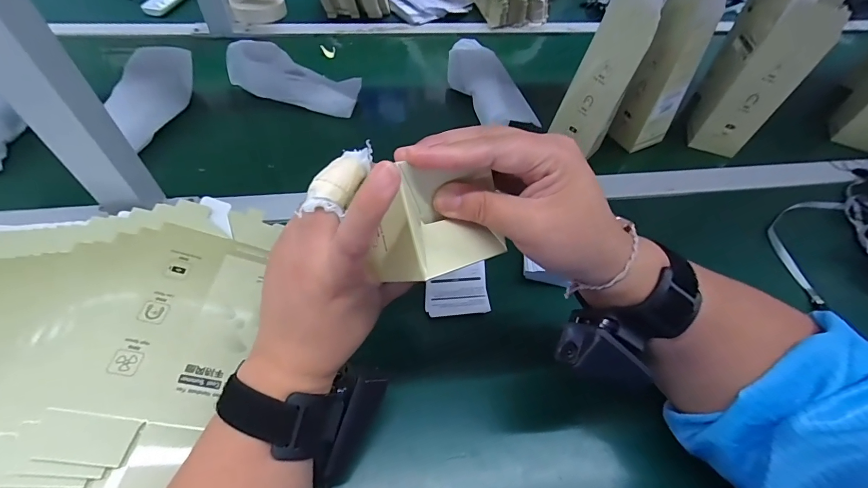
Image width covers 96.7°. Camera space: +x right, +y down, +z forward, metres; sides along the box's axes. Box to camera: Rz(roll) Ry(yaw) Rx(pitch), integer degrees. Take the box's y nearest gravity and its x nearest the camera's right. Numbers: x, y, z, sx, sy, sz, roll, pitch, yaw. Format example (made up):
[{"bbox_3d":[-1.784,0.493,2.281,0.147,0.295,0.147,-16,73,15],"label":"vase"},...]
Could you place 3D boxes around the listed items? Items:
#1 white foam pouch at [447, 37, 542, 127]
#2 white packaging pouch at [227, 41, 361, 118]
[{"bbox_3d":[0.075,-0.238,0.581,0.071,0.060,0.192,-19,57,-17],"label":"white foam pouch"},{"bbox_3d":[-0.204,-0.241,0.551,0.193,0.059,0.055,14,54,6],"label":"white packaging pouch"}]

